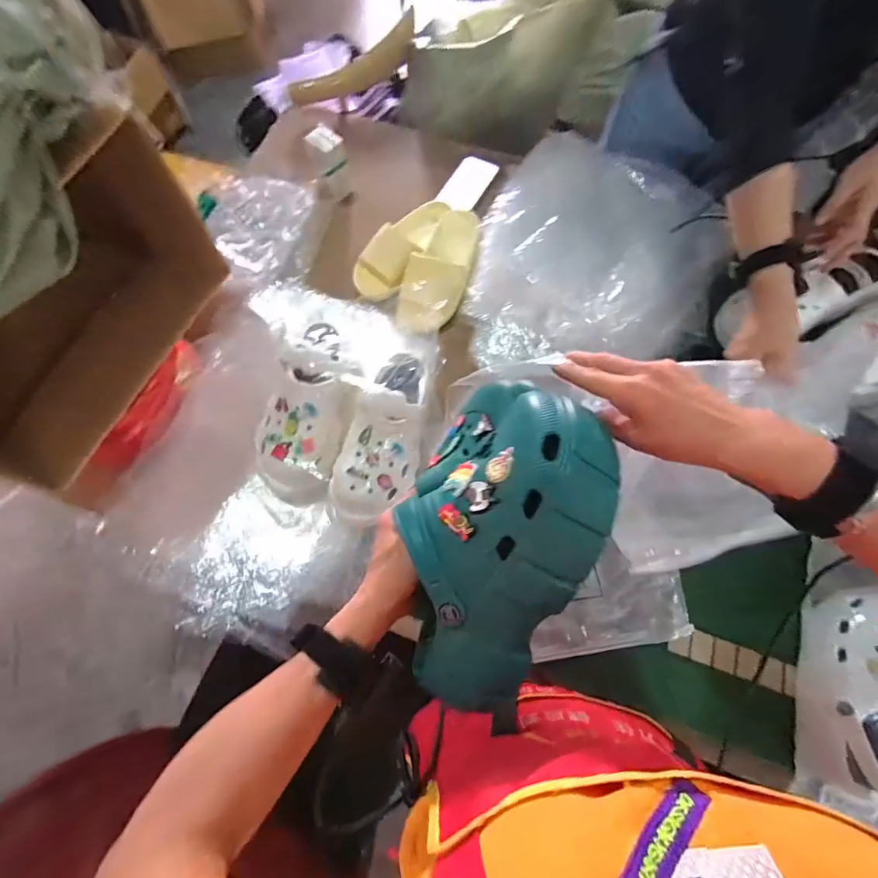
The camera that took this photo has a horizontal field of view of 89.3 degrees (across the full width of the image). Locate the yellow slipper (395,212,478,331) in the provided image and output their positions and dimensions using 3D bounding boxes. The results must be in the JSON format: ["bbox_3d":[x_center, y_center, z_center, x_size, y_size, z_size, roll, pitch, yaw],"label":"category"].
[{"bbox_3d":[0.007,-0.313,0.779,0.100,0.078,0.252,18,71,8],"label":"yellow slipper"}]

